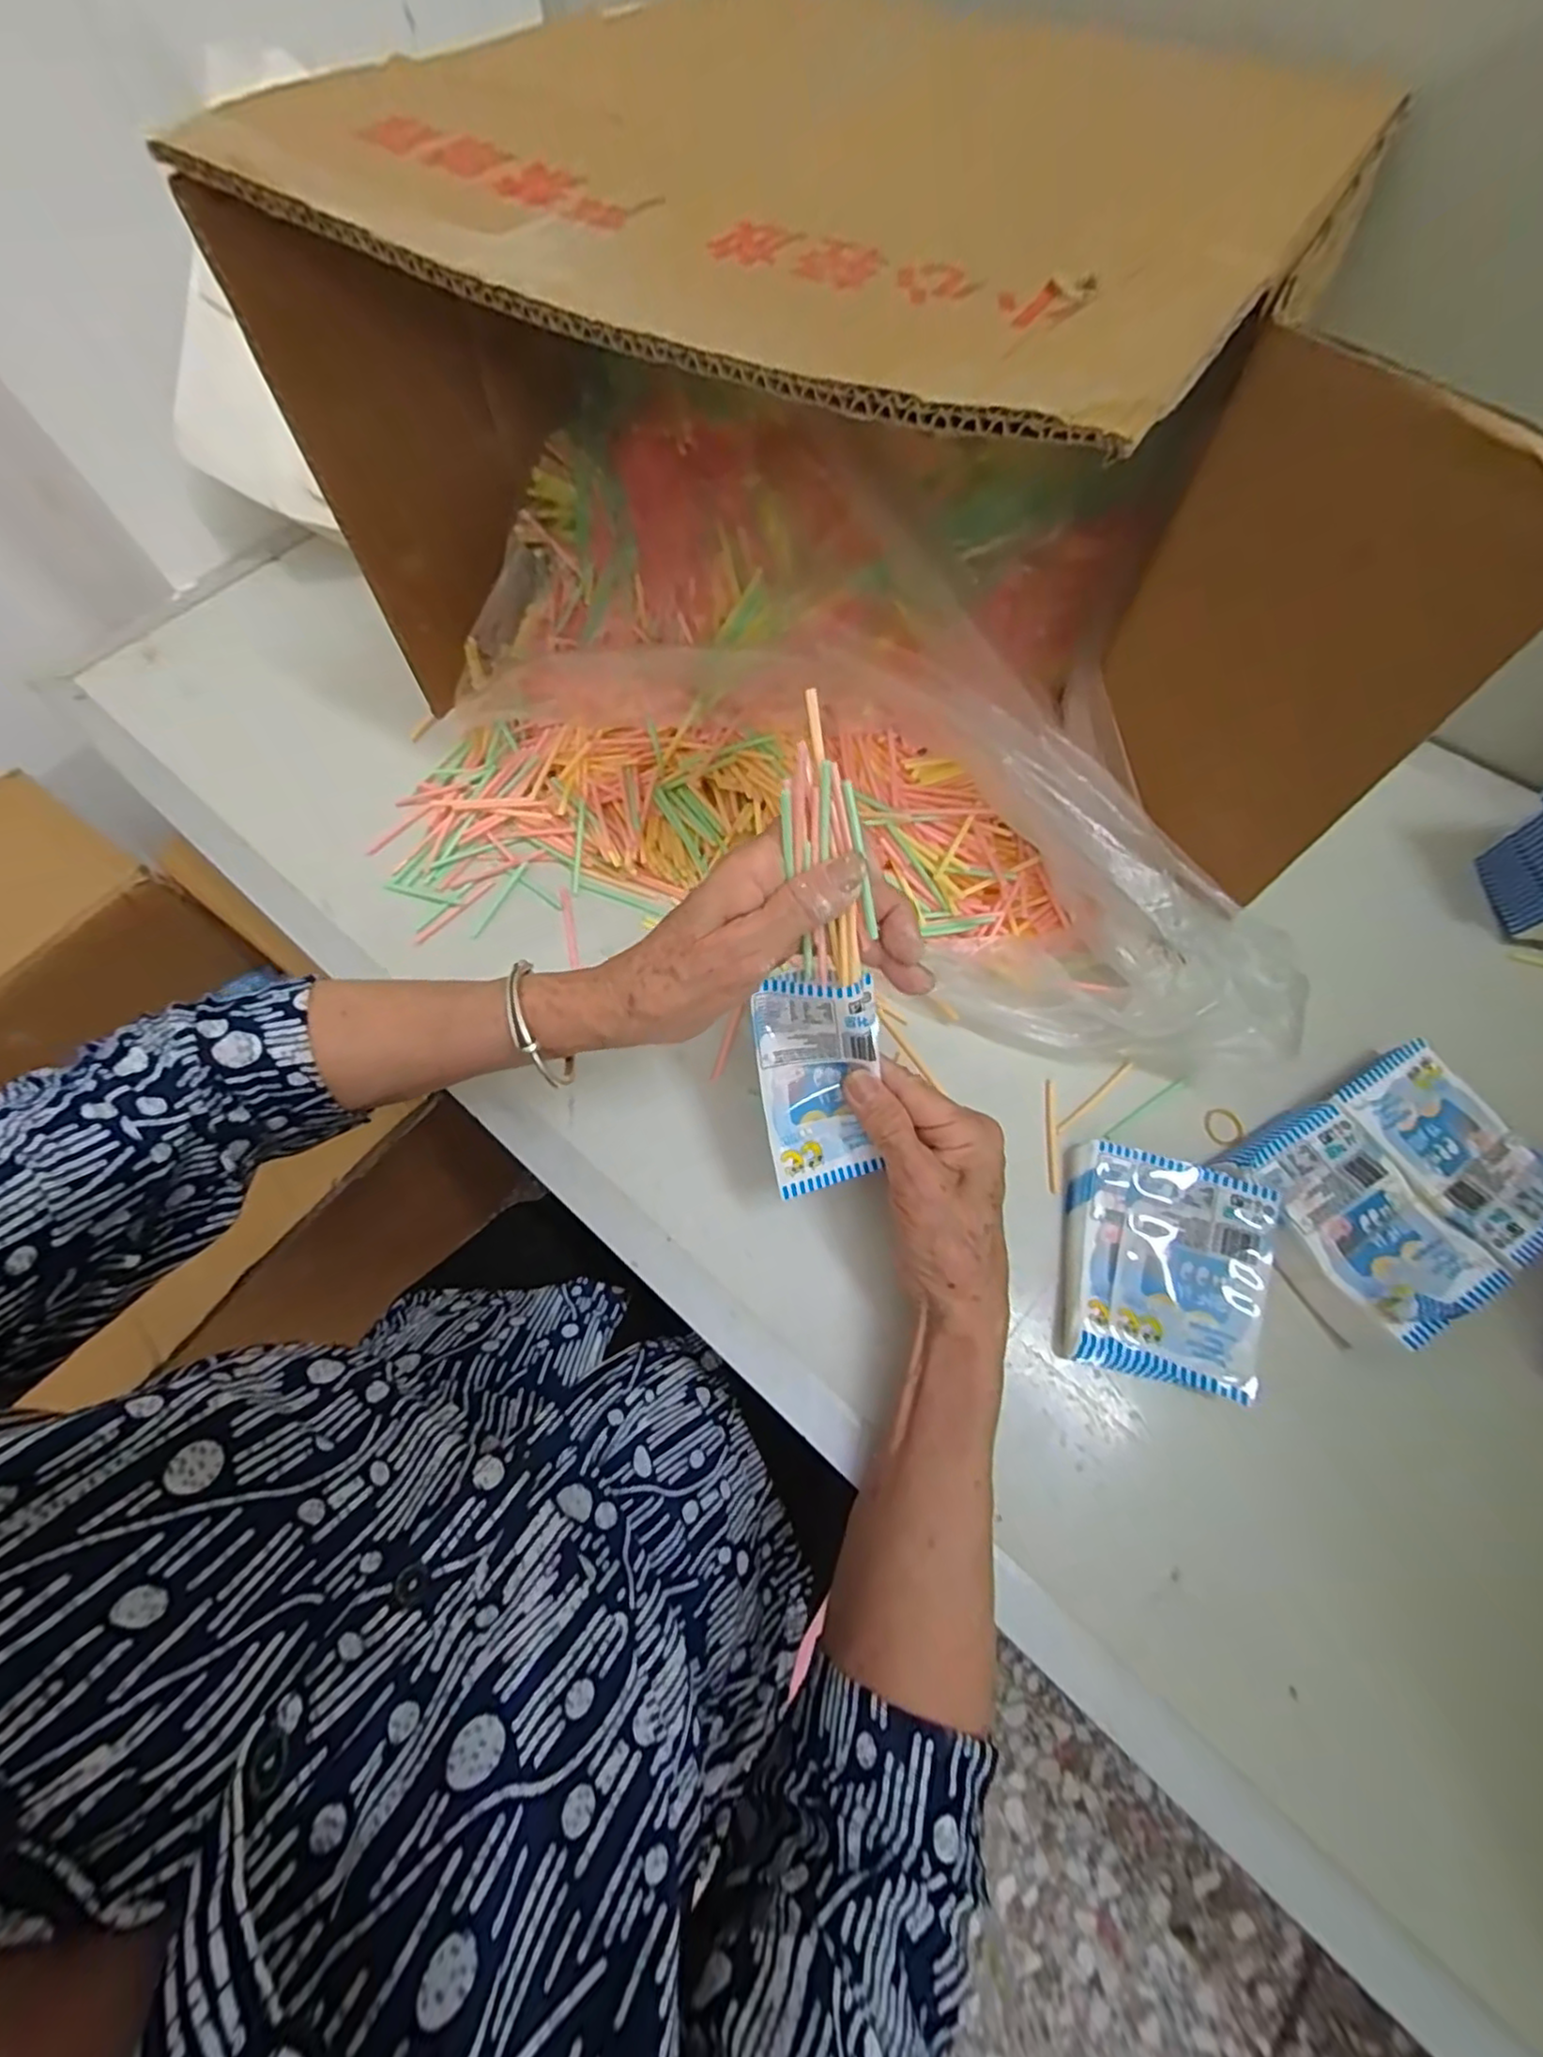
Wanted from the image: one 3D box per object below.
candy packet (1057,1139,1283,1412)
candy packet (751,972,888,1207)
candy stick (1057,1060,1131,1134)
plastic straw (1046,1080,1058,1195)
[{"bbox_3d":[0.201,0.121,0.350,0.095,0.023,0.110,11,68,6],"label":"candy packet"},{"bbox_3d":[0.022,0.025,0.320,0.054,0.029,0.101,-4,110,0],"label":"candy packet"},{"bbox_3d":[0.186,0.039,0.393,0.064,0.004,0.005,-36,71,-12],"label":"candy stick"},{"bbox_3d":[0.158,0.060,0.387,0.004,0.004,0.064,6,68,4],"label":"plastic straw"}]

